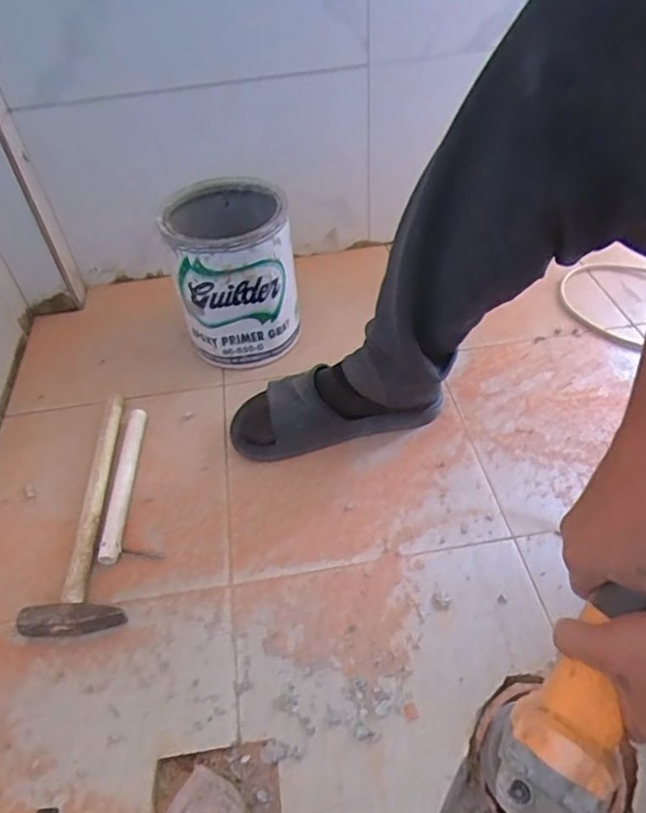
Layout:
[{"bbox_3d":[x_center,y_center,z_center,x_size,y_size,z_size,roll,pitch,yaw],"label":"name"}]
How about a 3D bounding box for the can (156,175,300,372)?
[{"bbox_3d":[-0.119,-0.183,0.787,0.156,0.202,0.180,-10,45,-4],"label":"can"}]

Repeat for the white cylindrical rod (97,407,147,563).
[{"bbox_3d":[-0.231,0.083,0.657,0.022,0.024,0.213,-6,45,-1],"label":"white cylindrical rod"}]

